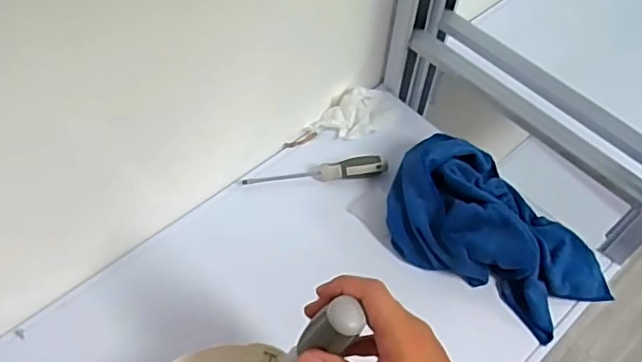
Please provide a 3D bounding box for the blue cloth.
[{"bbox_3d":[0.206,0.058,0.657,0.268,0.070,0.163,33,60,19],"label":"blue cloth"}]

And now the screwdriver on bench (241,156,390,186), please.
[{"bbox_3d":[-0.007,-0.011,0.725,0.181,0.030,0.023,-4,55,-5],"label":"screwdriver on bench"}]

